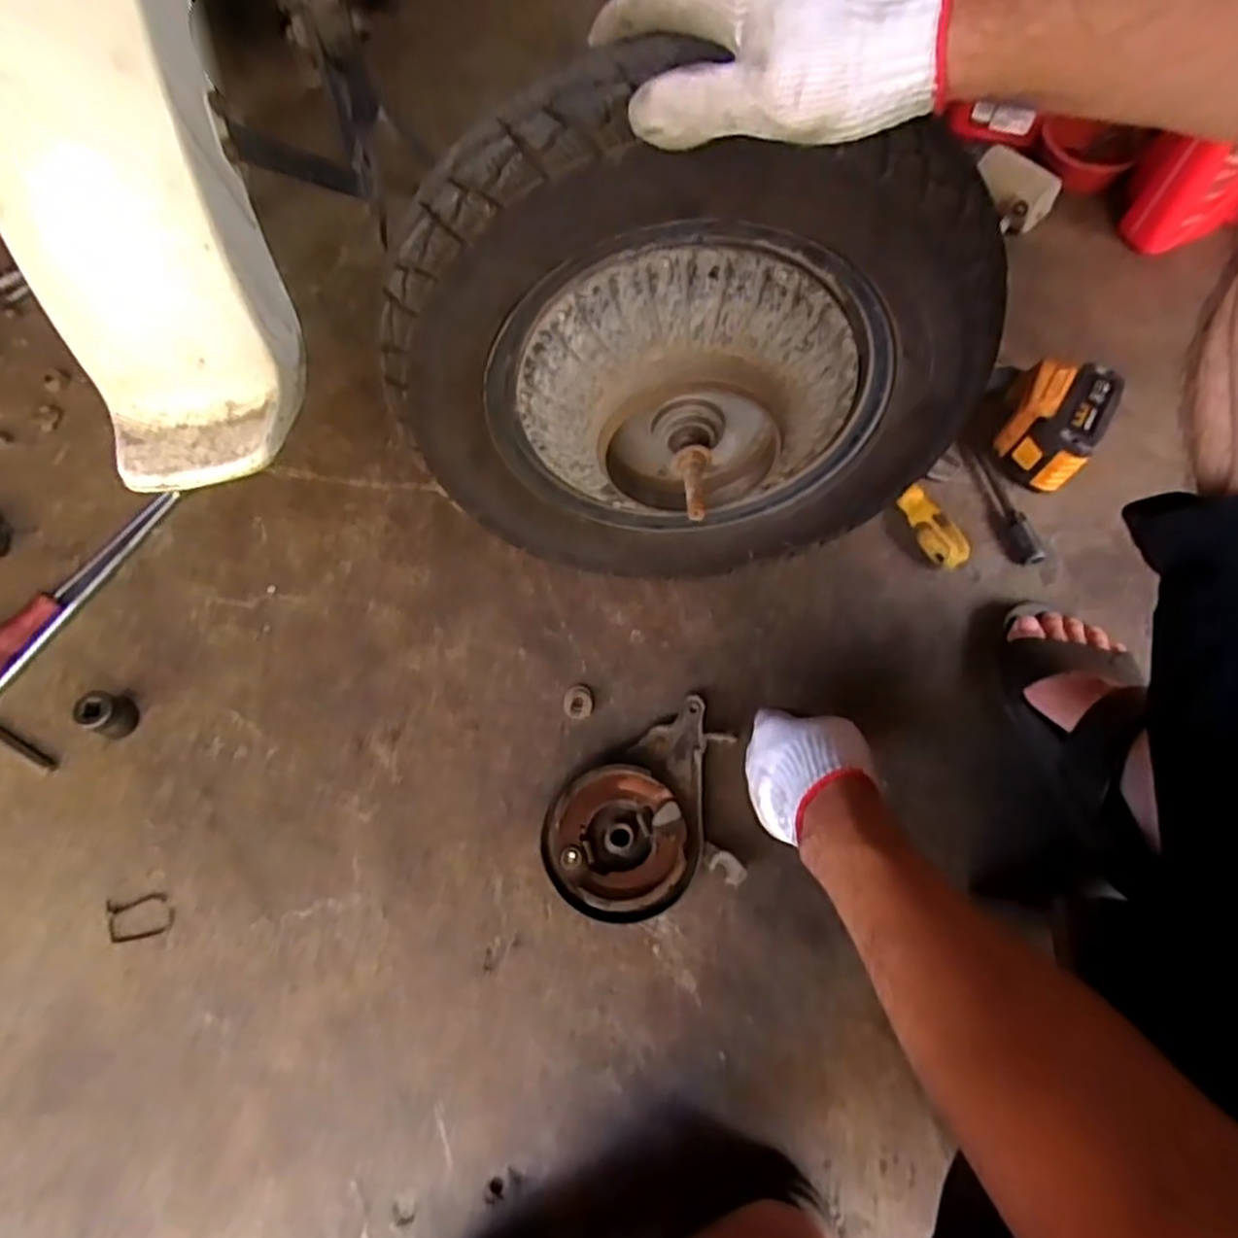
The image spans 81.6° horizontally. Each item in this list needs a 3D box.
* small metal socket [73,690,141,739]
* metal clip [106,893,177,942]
[{"bbox_3d":[-0.425,0.078,0.596,0.030,0.036,0.033,0,65,1],"label":"small metal socket"},{"bbox_3d":[-0.367,0.228,0.548,0.052,0.004,0.032,-9,65,-3],"label":"metal clip"}]

